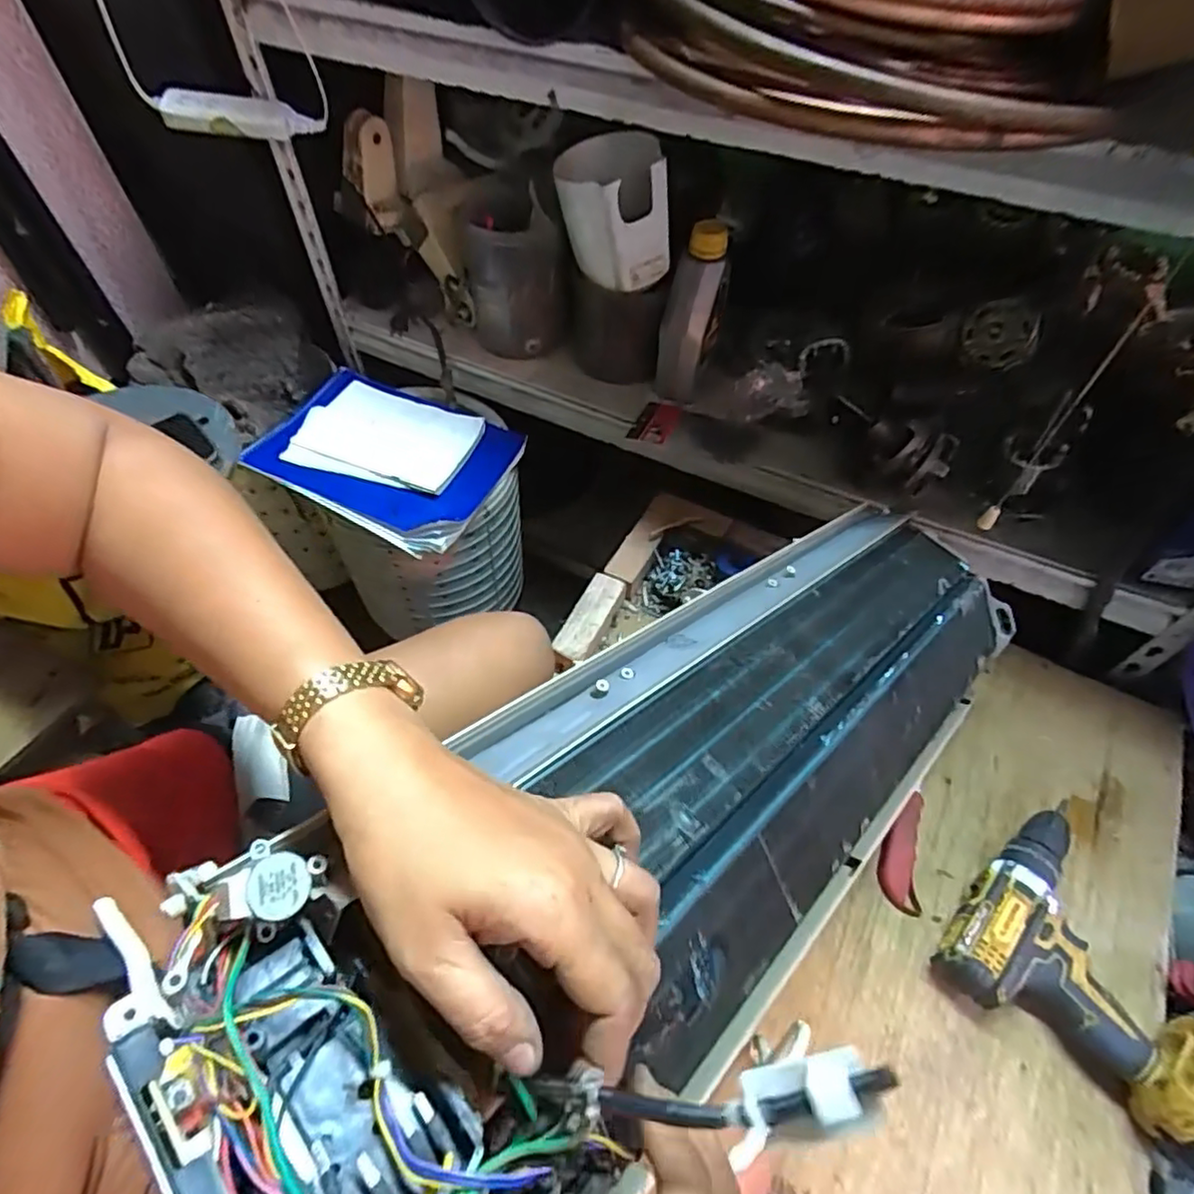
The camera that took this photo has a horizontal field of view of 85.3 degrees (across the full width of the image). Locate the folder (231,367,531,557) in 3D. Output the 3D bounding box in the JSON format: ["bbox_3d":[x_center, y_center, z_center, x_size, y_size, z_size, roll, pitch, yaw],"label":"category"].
[{"bbox_3d":[-0.291,-0.199,0.882,0.324,0.040,0.234,20,58,14],"label":"folder"}]

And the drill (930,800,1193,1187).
[{"bbox_3d":[0.426,0.305,0.535,0.214,0.086,0.192,39,65,24],"label":"drill"}]

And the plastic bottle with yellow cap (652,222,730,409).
[{"bbox_3d":[0.119,-0.348,0.822,0.077,0.202,0.089,8,56,6],"label":"plastic bottle with yellow cap"}]

